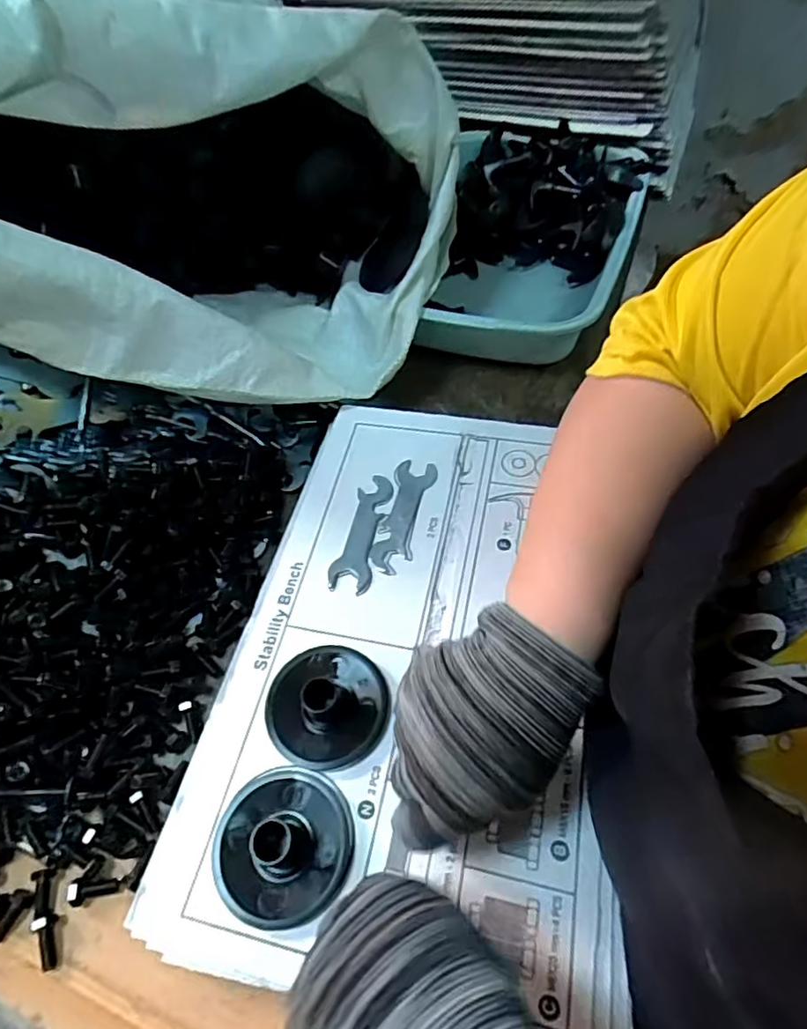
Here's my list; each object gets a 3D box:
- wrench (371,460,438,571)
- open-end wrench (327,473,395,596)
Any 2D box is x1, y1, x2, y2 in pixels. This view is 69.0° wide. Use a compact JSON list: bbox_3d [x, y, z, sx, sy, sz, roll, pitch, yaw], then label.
[{"bbox_3d":[0.001,0.000,0.426,0.030,0.005,0.094,8,57,11],"label":"wrench"},{"bbox_3d":[-0.028,0.010,0.415,0.028,0.004,0.092,10,58,12],"label":"open-end wrench"}]

